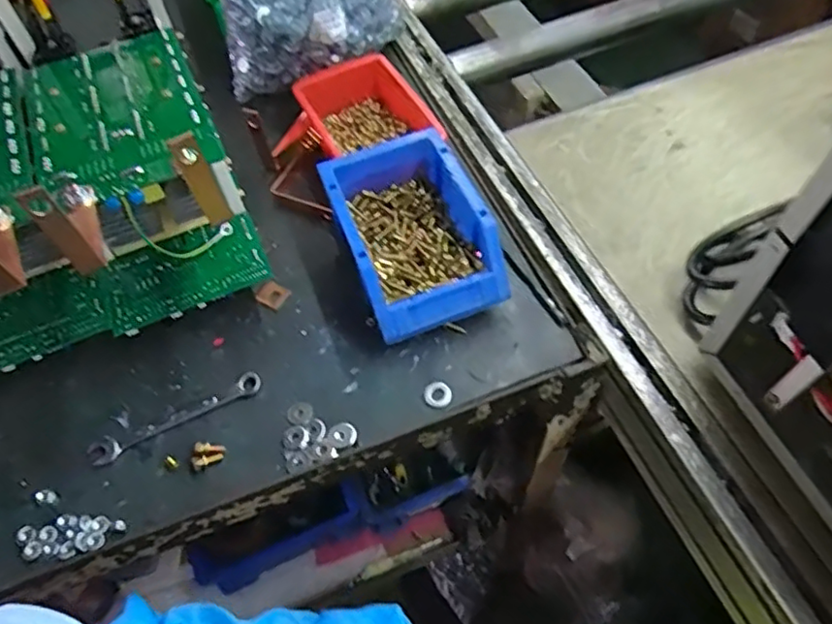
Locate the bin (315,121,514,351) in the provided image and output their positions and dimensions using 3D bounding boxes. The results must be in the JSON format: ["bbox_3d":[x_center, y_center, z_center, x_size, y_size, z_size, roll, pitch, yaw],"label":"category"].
[{"bbox_3d":[-0.003,-0.061,0.512,0.107,0.079,0.156,-19,57,-9],"label":"bin"}]

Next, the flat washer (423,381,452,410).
[{"bbox_3d":[0.016,0.063,0.470,0.020,0.004,0.022,-22,58,-10],"label":"flat washer"}]

